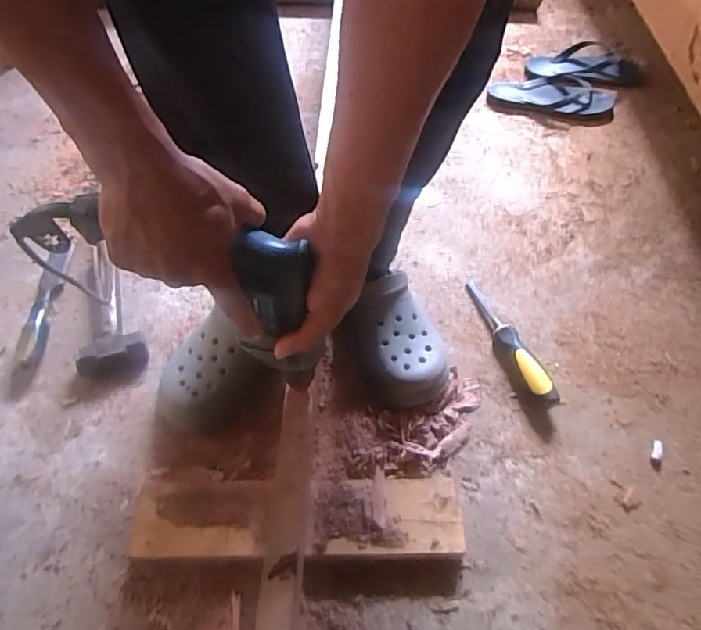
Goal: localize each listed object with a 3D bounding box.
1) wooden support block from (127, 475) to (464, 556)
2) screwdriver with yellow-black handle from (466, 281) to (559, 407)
[{"bbox_3d":[-0.059,0.230,0.622,0.360,0.036,0.088,-1,53,-2],"label":"wooden support block"},{"bbox_3d":[0.220,0.029,0.774,0.026,0.036,0.226,-15,55,-12],"label":"screwdriver with yellow-black handle"}]

